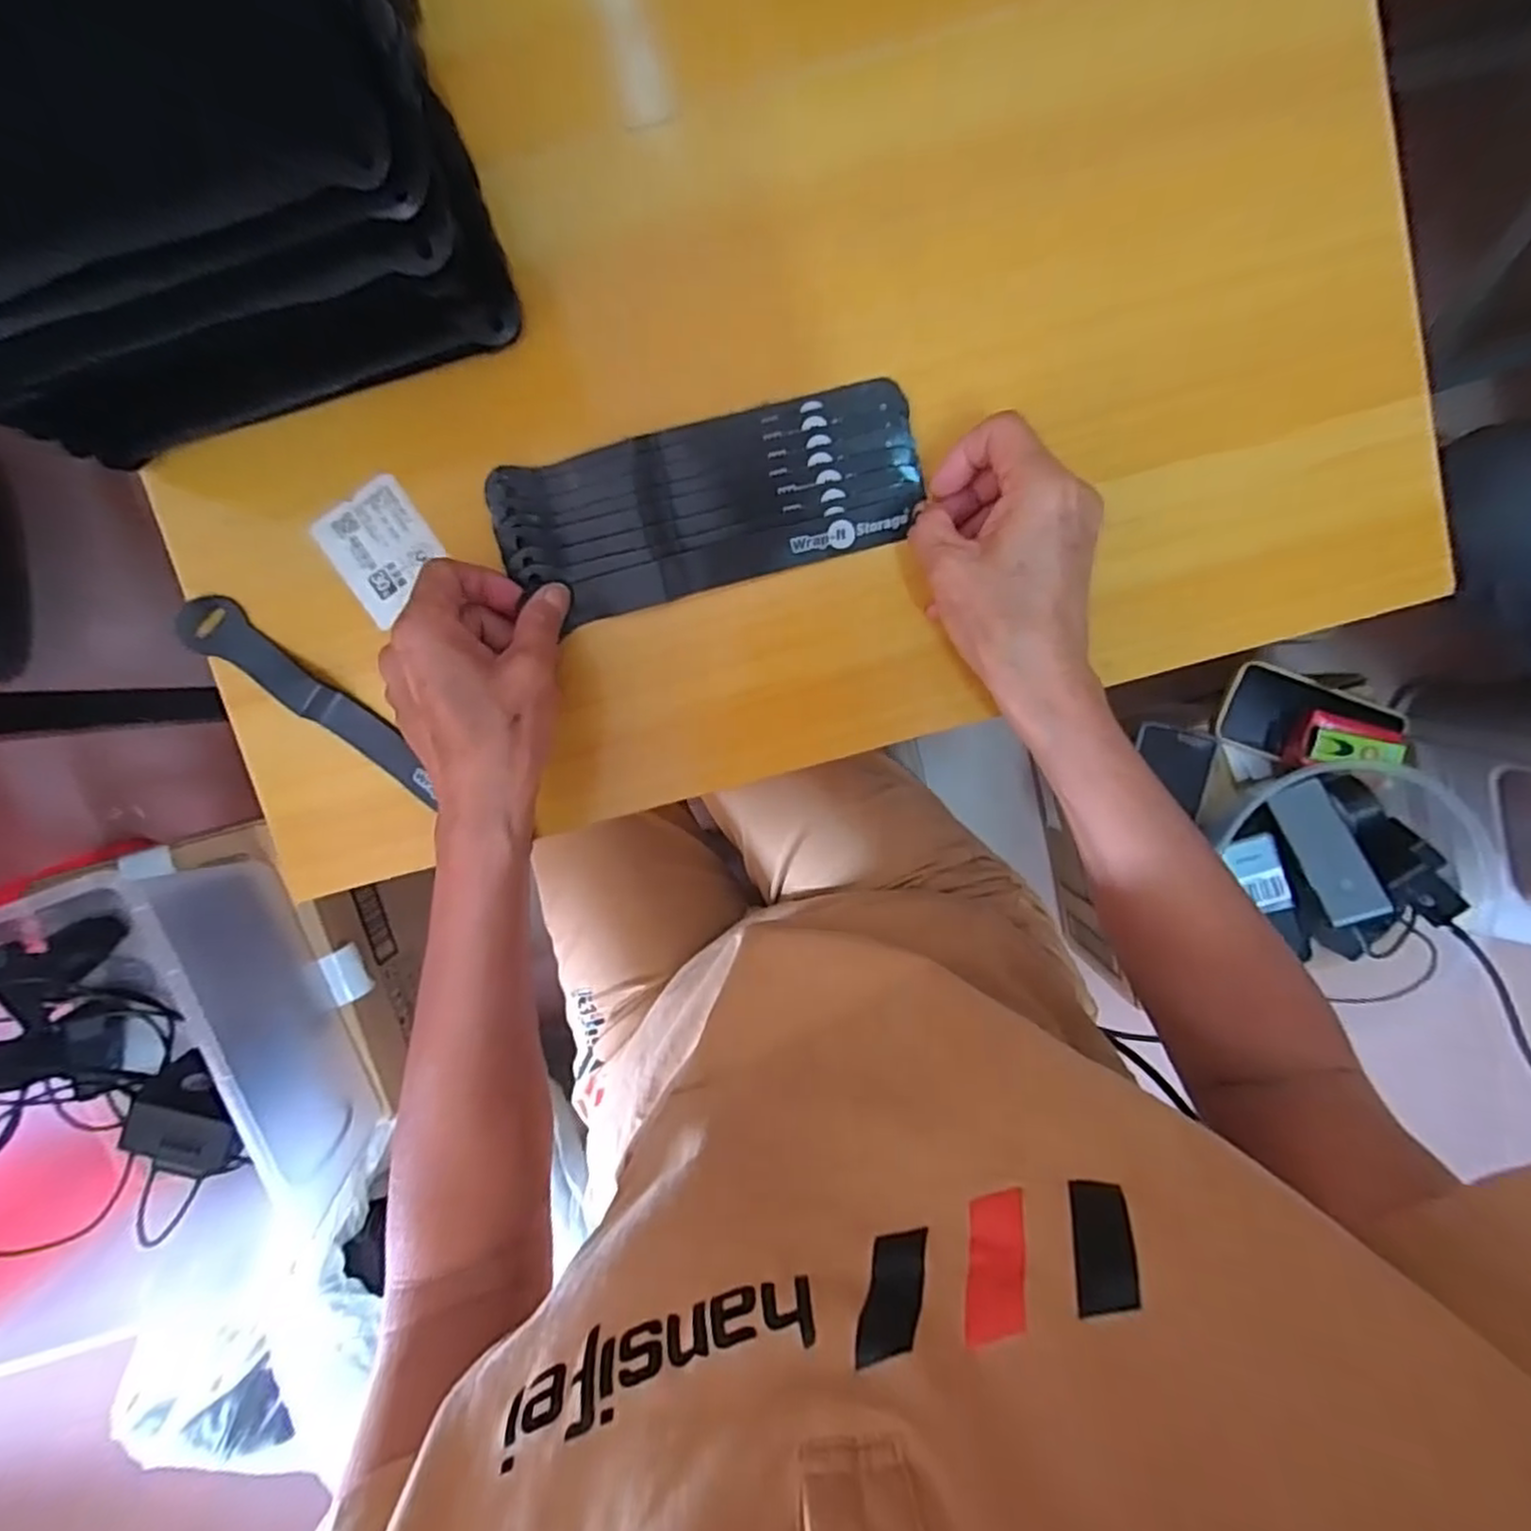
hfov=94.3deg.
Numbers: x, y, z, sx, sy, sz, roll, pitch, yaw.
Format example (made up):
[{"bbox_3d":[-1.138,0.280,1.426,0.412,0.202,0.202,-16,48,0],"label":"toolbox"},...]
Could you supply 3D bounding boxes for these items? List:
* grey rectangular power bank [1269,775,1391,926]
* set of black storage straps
[{"bbox_3d":[0.486,0.074,0.612,0.044,0.017,0.120,-20,76,3],"label":"grey rectangular power bank"},{"bbox_3d":[-0.026,-0.122,0.332,0.195,0.011,0.075,-12,98,1],"label":"set of black storage straps"}]

